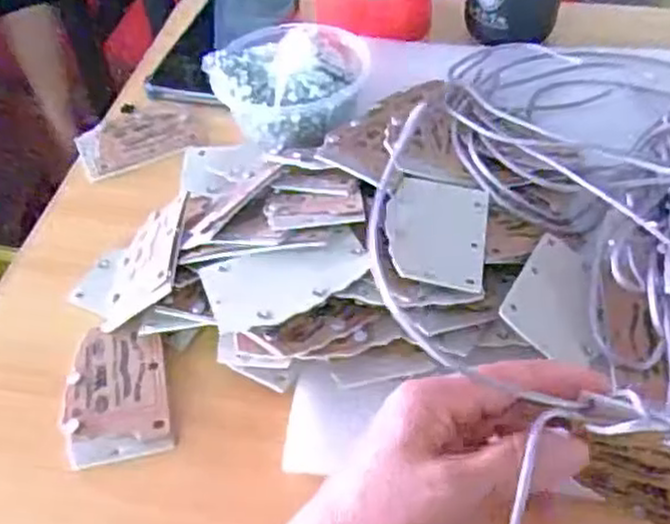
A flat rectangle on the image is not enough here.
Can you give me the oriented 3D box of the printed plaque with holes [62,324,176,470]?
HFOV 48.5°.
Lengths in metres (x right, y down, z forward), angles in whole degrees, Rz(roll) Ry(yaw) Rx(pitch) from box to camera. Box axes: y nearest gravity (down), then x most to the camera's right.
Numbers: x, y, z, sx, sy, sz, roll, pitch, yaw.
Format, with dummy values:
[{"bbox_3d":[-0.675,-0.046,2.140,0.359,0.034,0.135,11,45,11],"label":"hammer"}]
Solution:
[{"bbox_3d":[-0.116,0.068,0.398,0.053,0.007,0.078,-12,49,-7],"label":"printed plaque with holes"}]

